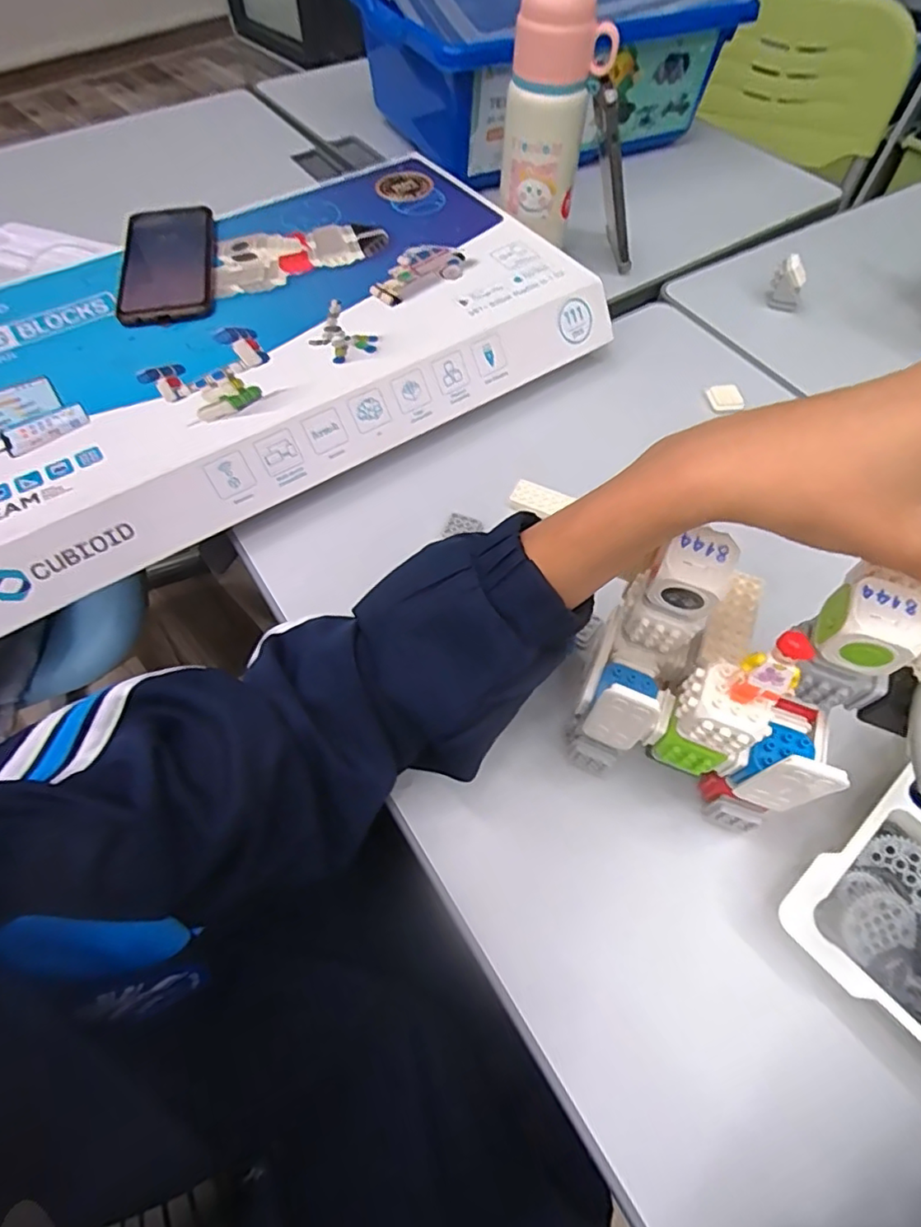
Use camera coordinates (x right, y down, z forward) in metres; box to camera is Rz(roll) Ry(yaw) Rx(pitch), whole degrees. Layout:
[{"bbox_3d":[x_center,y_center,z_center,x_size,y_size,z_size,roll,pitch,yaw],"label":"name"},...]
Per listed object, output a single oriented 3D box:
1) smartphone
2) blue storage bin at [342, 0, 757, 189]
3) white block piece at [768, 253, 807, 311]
[{"bbox_3d":[-0.254,-0.301,0.498,0.080,0.012,0.153,-11,61,-8],"label":"smartphone"},{"bbox_3d":[0.105,-0.687,0.722,0.429,0.161,0.296,-23,63,-14],"label":"blue storage bin"},{"bbox_3d":[0.328,-0.329,0.580,0.030,0.044,0.021,10,60,4],"label":"white block piece"}]

